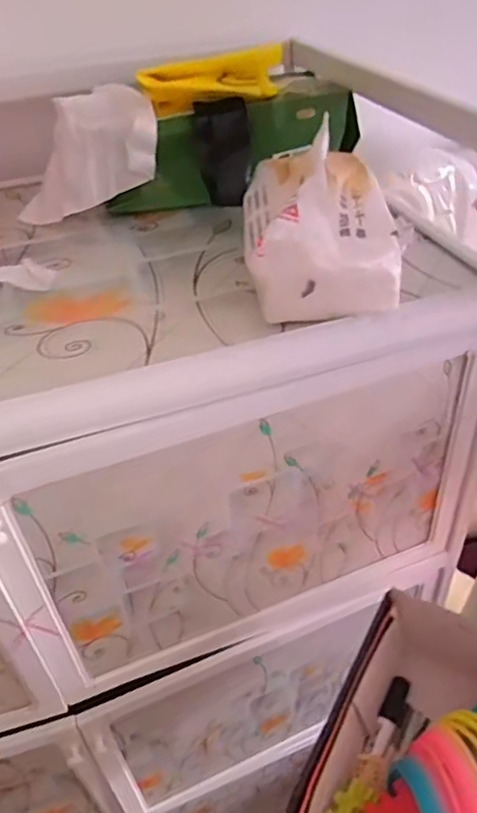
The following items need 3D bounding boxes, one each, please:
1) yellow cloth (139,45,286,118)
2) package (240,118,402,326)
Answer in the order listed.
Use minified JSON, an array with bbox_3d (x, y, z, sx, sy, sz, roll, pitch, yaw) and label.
[{"bbox_3d":[-0.021,-0.263,0.502,0.111,0.038,0.050,3,41,6],"label":"yellow cloth"},{"bbox_3d":[0.055,-0.130,0.433,0.097,0.068,0.156,-2,41,1],"label":"package"}]

